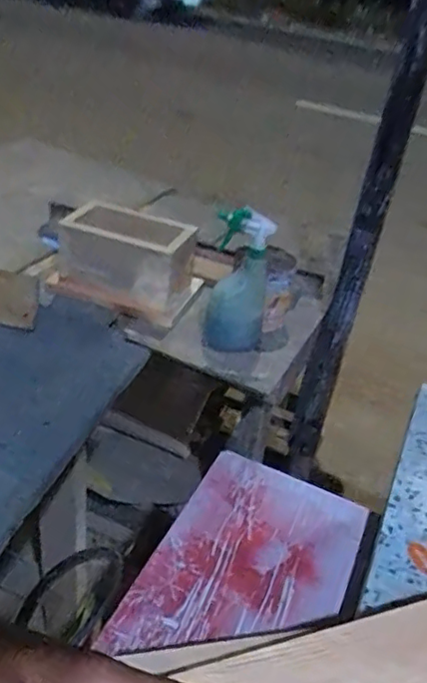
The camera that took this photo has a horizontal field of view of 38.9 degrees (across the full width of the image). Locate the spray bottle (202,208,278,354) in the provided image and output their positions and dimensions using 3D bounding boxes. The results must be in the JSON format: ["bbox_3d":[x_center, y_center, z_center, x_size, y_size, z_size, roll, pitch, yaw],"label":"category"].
[{"bbox_3d":[0.047,-0.111,1.111,0.106,0.255,0.069,1,33,-11],"label":"spray bottle"}]

